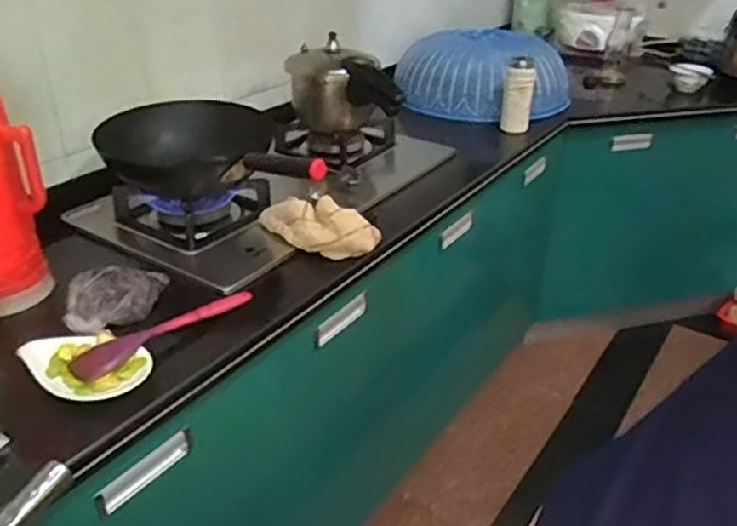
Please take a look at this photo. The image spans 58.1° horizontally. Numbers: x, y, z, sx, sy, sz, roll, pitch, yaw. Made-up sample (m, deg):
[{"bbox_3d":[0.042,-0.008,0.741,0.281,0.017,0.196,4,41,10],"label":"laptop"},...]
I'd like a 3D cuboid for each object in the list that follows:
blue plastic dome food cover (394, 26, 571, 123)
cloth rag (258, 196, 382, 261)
[{"bbox_3d":[0.294,-0.488,1.736,0.427,0.193,0.262,15,33,21],"label":"blue plastic dome food cover"},{"bbox_3d":[-0.085,-0.067,1.090,0.197,0.060,0.079,20,35,28],"label":"cloth rag"}]

